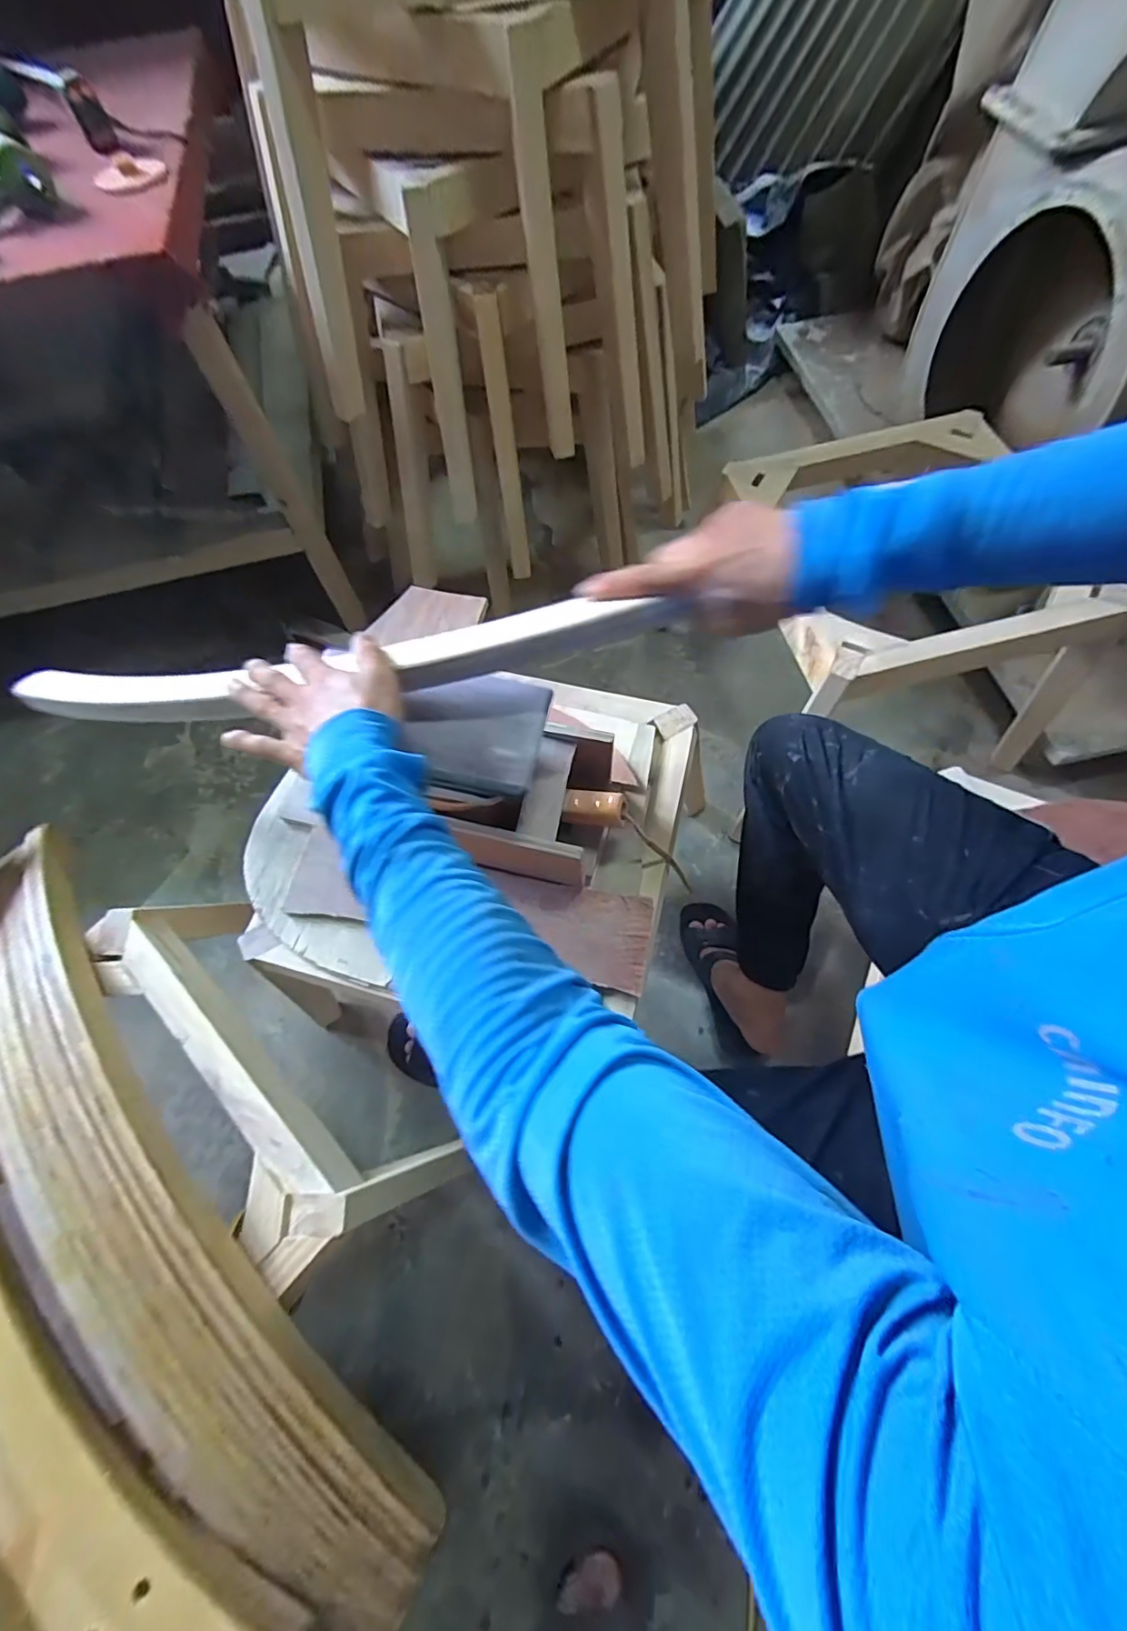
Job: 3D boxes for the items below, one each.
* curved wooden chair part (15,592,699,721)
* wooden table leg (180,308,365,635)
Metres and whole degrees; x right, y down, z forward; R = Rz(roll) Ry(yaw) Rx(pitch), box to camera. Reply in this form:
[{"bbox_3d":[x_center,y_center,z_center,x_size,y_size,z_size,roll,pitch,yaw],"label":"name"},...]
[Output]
[{"bbox_3d":[-0.240,-0.127,0.478,0.668,0.035,0.076,-3,68,13],"label":"curved wooden chair part"},{"bbox_3d":[-0.487,-0.560,0.979,0.065,0.547,0.064,-33,71,-10],"label":"wooden table leg"}]

